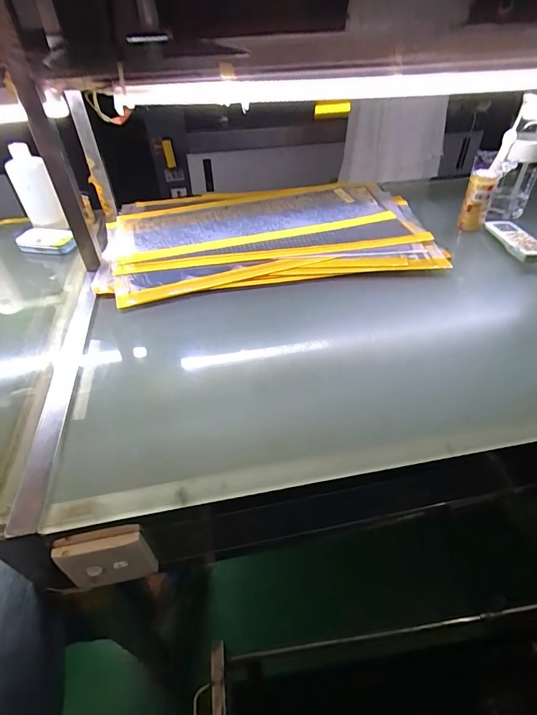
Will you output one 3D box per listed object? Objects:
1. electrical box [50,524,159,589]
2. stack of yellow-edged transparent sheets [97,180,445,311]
[{"bbox_3d":[-0.173,0.217,0.419,0.085,0.084,0.025,-10,43,-7],"label":"electrical box"},{"bbox_3d":[-0.002,-0.274,0.830,0.658,0.043,0.432,-8,43,-6],"label":"stack of yellow-edged transparent sheets"}]

